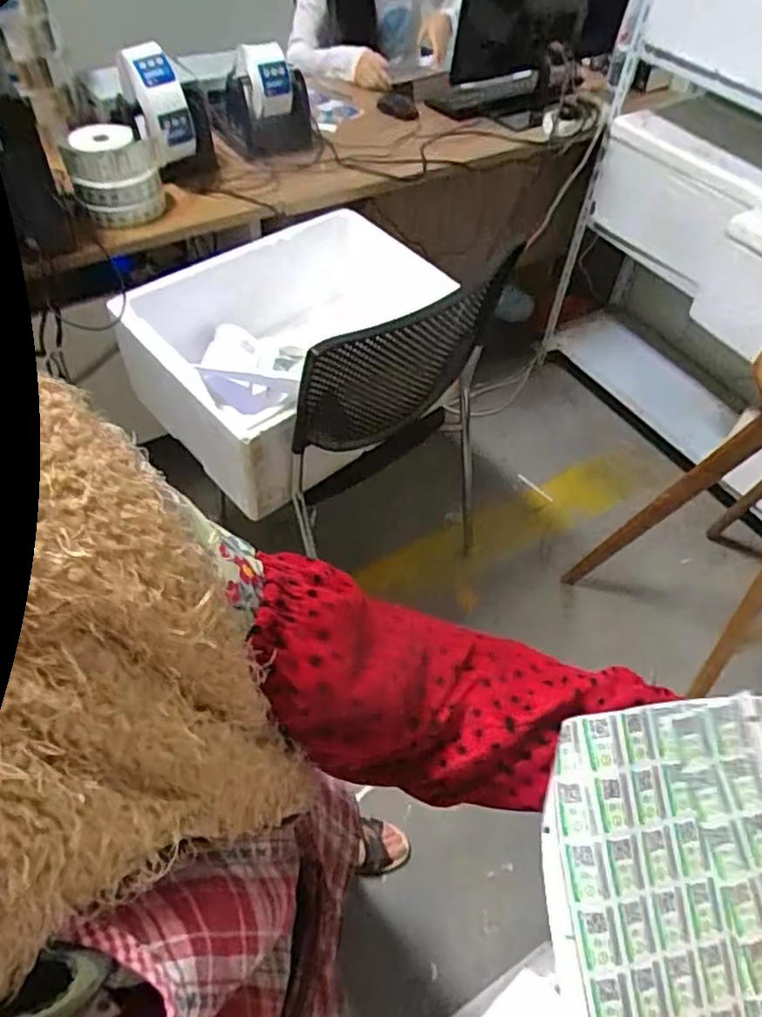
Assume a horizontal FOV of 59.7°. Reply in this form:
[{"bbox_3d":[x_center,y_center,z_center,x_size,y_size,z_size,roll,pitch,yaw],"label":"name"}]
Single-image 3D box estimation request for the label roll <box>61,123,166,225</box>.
[{"bbox_3d":[-0.477,-0.593,1.188,0.109,0.142,0.121,37,59,23],"label":"label roll"}]

